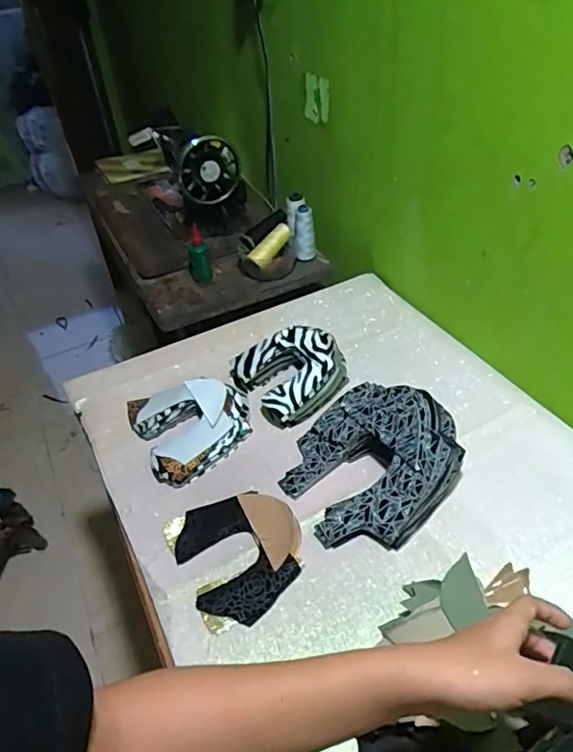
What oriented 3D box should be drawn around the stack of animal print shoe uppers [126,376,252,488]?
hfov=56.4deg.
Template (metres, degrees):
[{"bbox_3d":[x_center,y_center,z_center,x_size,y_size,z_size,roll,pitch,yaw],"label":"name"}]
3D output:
[{"bbox_3d":[-0.135,0.063,0.781,0.159,0.049,0.162,-23,45,-20],"label":"stack of animal print shoe uppers"}]

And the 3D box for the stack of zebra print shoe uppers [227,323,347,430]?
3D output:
[{"bbox_3d":[0.013,-0.013,0.839,0.164,0.065,0.161,-24,46,-21],"label":"stack of zebra print shoe uppers"}]

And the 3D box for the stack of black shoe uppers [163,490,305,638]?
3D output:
[{"bbox_3d":[-0.055,0.203,0.638,0.143,0.016,0.160,-23,45,-19],"label":"stack of black shoe uppers"}]

